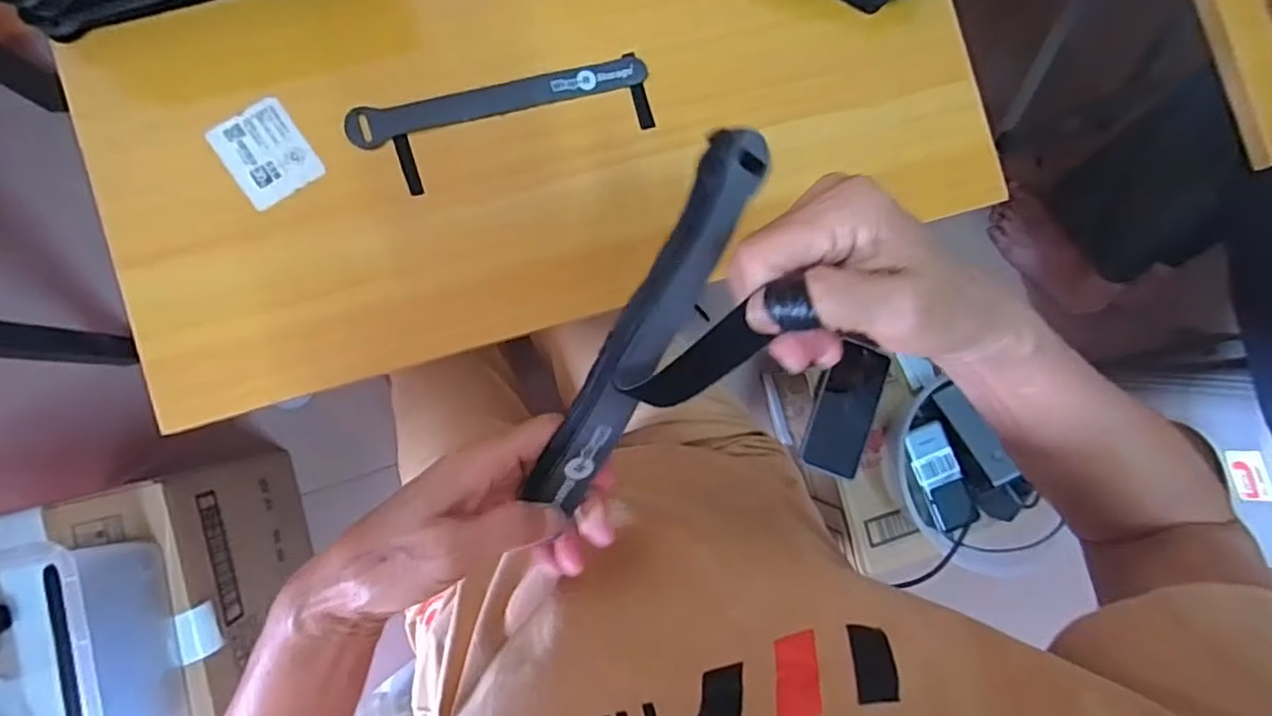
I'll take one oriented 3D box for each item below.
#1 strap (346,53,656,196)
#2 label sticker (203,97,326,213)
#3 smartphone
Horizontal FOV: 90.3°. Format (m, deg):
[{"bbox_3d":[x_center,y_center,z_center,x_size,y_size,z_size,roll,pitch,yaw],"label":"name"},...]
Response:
[{"bbox_3d":[-0.086,-0.158,0.423,0.196,0.005,0.059,-16,91,-8],"label":"strap"},{"bbox_3d":[-0.234,-0.130,0.401,0.050,0.004,0.059,-35,94,-8],"label":"label sticker"},{"bbox_3d":[0.257,0.064,0.774,0.070,0.006,0.160,17,99,6],"label":"smartphone"}]

